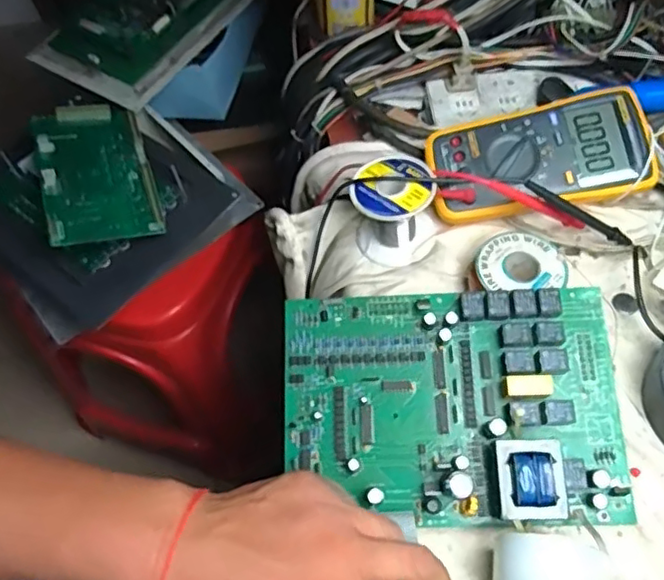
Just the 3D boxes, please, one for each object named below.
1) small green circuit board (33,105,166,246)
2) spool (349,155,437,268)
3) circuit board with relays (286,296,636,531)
[{"bbox_3d":[-0.268,-0.135,0.699,0.116,0.012,0.195,-11,65,-20],"label":"small green circuit board"},{"bbox_3d":[0.051,-0.065,0.496,0.066,0.065,0.062,-2,59,3],"label":"spool"},{"bbox_3d":[0.081,0.077,0.421,0.230,0.046,0.155,-1,59,3],"label":"circuit board with relays"}]

